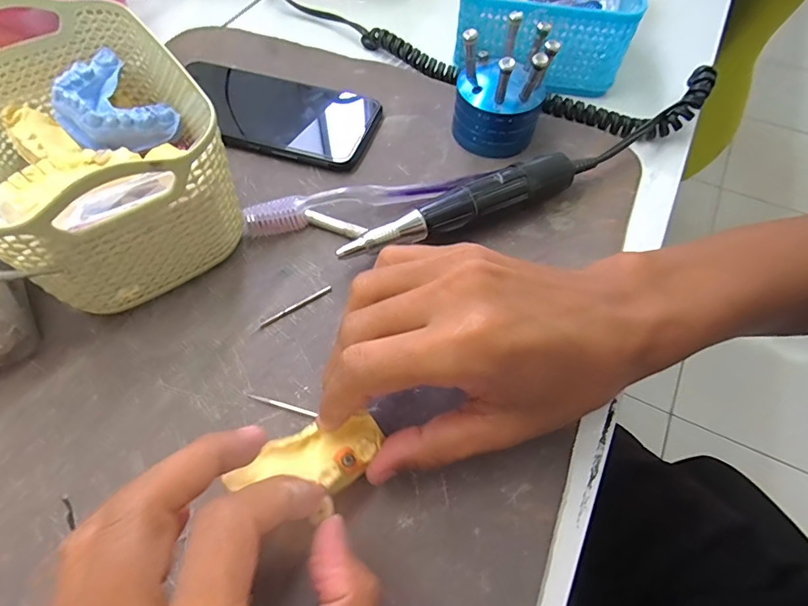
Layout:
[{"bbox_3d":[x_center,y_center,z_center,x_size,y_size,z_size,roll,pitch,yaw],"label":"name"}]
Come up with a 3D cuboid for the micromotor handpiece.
[{"bbox_3d":[0.036,-0.053,0.277,0.153,0.028,0.021,-25,63,-16],"label":"micromotor handpiece"}]

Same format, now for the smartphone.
[{"bbox_3d":[-0.096,-0.138,0.335,0.151,0.011,0.075,17,60,8],"label":"smartphone"}]

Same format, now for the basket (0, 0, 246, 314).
[{"bbox_3d":[-0.174,-0.081,0.256,0.114,0.083,0.170,-29,64,-18],"label":"basket"}]

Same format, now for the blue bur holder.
[{"bbox_3d":[0.065,-0.143,0.308,0.058,0.070,0.054,14,60,7],"label":"blue bur holder"}]

